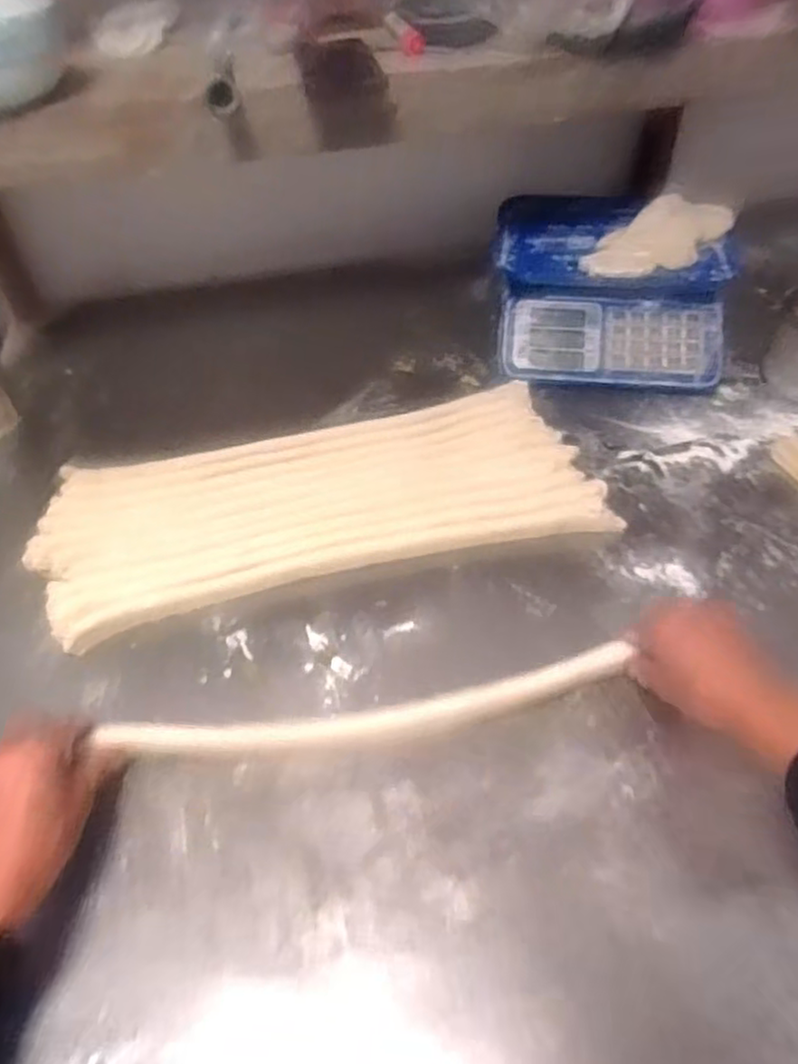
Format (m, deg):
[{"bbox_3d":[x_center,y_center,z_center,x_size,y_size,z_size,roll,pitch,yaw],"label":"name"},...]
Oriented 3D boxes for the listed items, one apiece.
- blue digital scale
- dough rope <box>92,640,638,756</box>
[{"bbox_3d":[0.274,-0.320,0.914,0.299,0.110,0.303,5,48,6],"label":"blue digital scale"},{"bbox_3d":[-0.019,0.141,0.545,0.407,0.044,0.030,-8,48,-5],"label":"dough rope"}]

